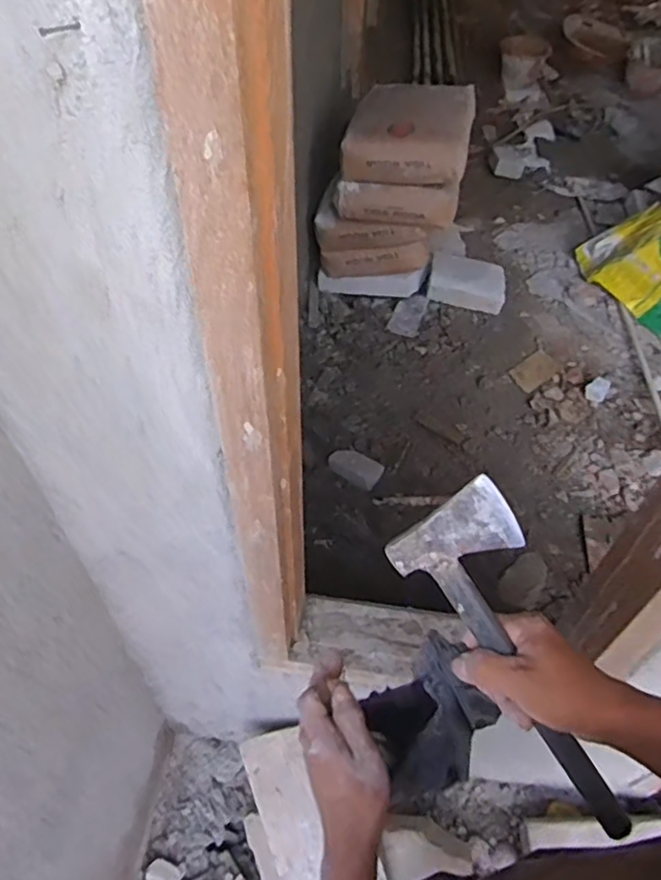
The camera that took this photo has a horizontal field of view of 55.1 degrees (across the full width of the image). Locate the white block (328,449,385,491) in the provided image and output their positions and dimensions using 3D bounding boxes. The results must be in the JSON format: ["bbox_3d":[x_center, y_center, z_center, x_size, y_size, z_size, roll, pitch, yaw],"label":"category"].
[{"bbox_3d":[0.067,0.077,1.789,0.164,0.031,0.090,28,55,20],"label":"white block"}]

